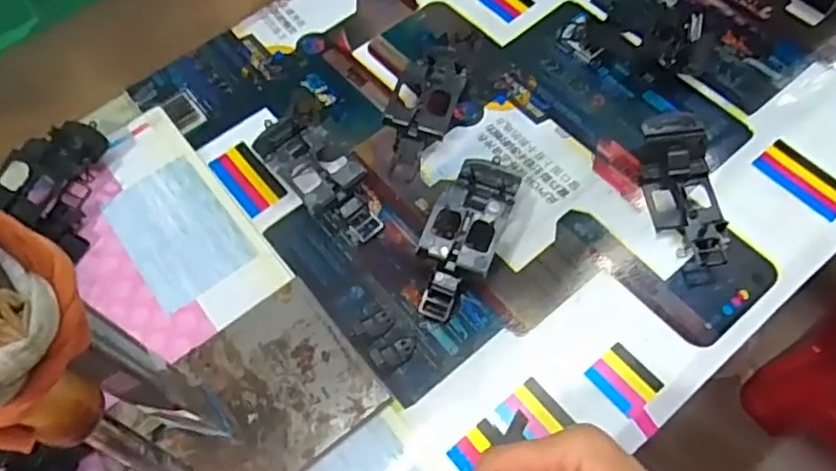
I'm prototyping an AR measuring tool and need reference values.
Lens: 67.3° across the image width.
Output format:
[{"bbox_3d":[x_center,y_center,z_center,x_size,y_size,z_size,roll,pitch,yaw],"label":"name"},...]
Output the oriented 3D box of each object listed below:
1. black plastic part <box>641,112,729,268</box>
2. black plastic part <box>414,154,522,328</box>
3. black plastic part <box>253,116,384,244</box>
[{"bbox_3d":[0.177,-0.030,0.418,0.046,0.021,0.104,-8,76,-1],"label":"black plastic part"},{"bbox_3d":[0.029,-0.001,0.403,0.046,0.033,0.108,18,65,12],"label":"black plastic part"},{"bbox_3d":[-0.065,-0.042,0.430,0.048,0.032,0.103,-35,67,-14],"label":"black plastic part"}]

